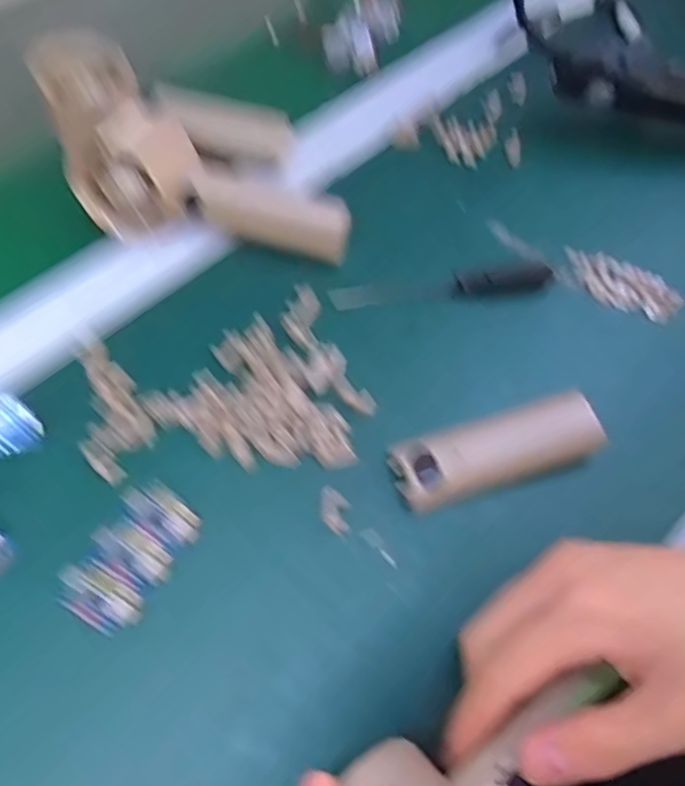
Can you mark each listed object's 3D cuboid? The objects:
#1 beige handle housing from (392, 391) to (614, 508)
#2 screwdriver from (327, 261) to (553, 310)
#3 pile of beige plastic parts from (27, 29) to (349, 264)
[{"bbox_3d":[0.078,0.029,0.313,0.105,0.024,0.036,-15,64,-12],"label":"beige handle housing"},{"bbox_3d":[0.059,-0.066,0.373,0.132,0.015,0.017,-6,61,9],"label":"screwdriver"},{"bbox_3d":[-0.094,-0.152,0.385,0.205,0.050,0.111,8,62,0],"label":"pile of beige plastic parts"}]

